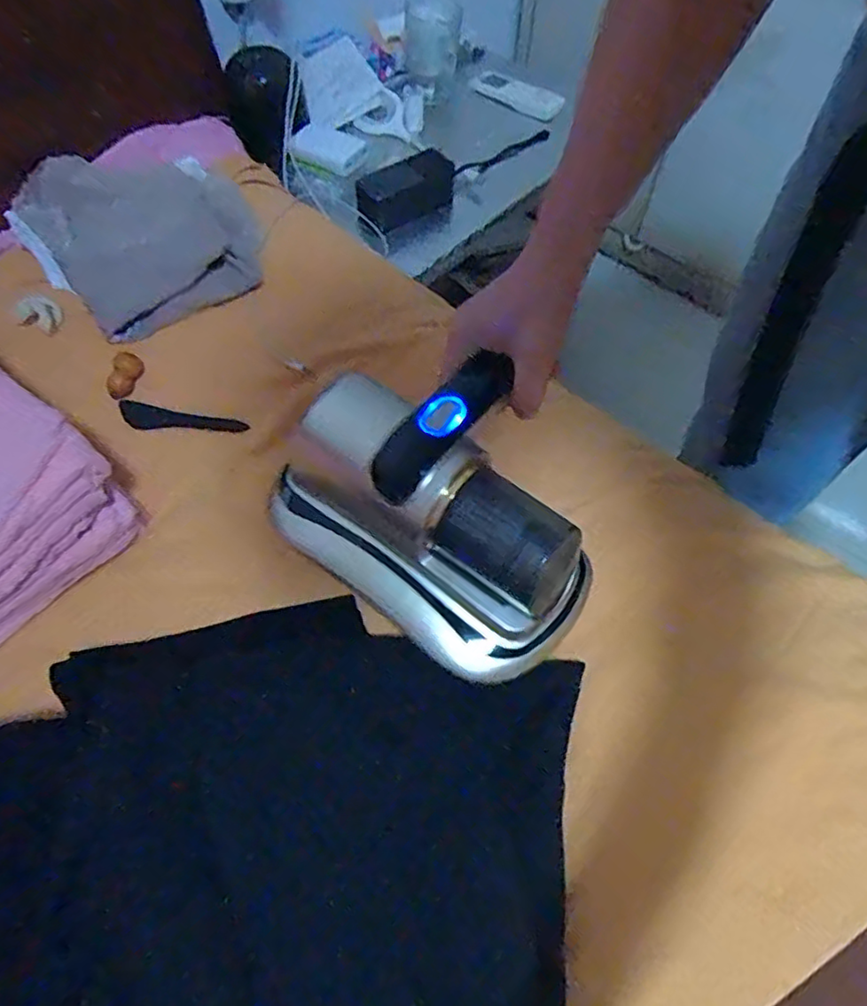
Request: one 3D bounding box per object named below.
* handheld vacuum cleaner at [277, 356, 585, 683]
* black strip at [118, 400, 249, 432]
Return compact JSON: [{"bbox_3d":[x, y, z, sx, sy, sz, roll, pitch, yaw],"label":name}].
[{"bbox_3d":[0.001,-0.006,0.400,0.217,0.110,0.139,35,64,18],"label":"handheld vacuum cleaner"},{"bbox_3d":[-0.228,-0.074,0.554,0.118,0.012,0.024,11,59,5],"label":"black strip"}]

